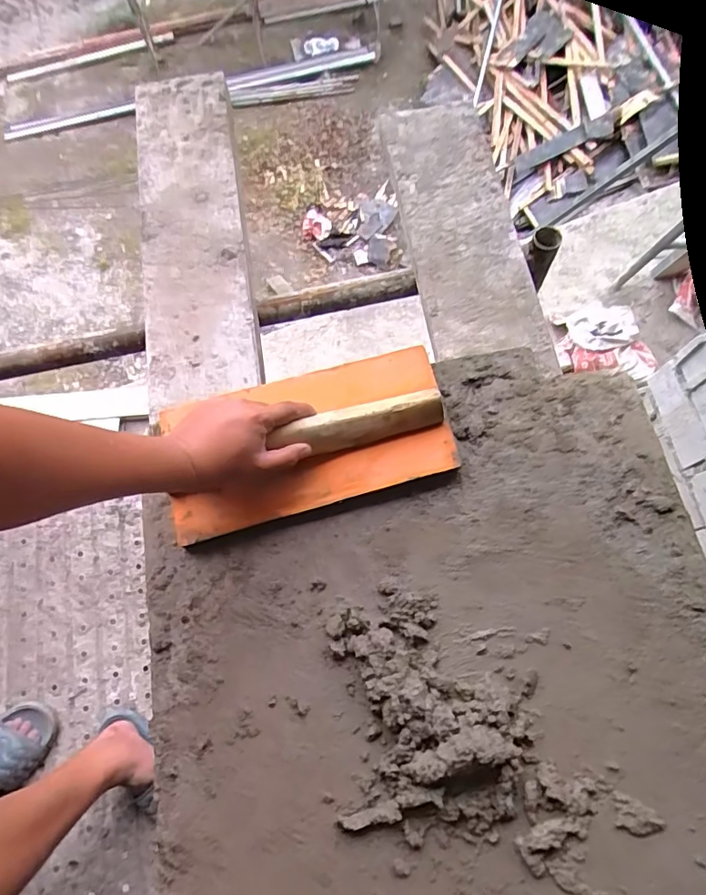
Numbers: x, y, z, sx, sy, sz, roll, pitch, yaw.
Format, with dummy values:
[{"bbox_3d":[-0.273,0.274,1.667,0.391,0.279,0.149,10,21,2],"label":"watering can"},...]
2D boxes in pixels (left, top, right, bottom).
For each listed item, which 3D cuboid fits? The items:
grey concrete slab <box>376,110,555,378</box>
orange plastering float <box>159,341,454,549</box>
[{"bbox_3d":[0.153,-0.313,0.747,0.151,0.029,0.458,-10,71,0],"label":"grey concrete slab"},{"bbox_3d":[-0.055,-0.012,0.589,0.321,0.053,0.160,-13,73,-3],"label":"orange plastering float"}]

